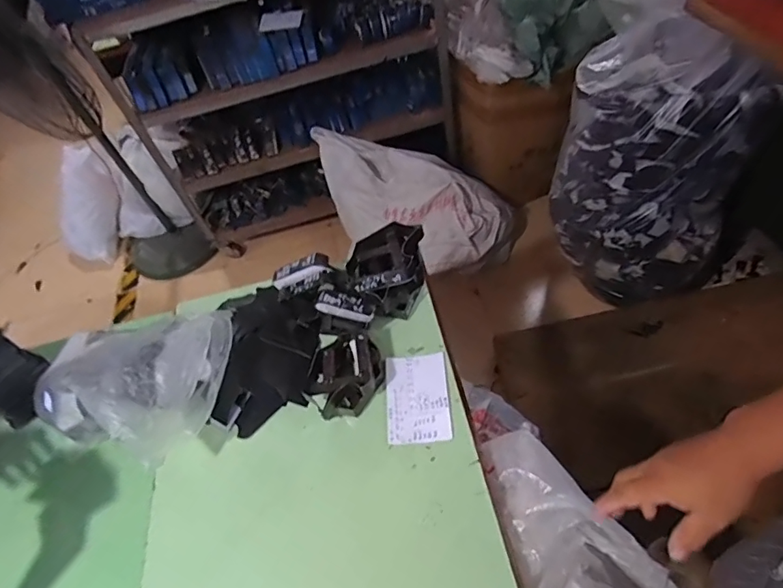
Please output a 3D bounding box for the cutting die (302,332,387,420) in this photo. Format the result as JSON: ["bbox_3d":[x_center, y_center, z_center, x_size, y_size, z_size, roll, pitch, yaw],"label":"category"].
[{"bbox_3d":[-0.079,0.137,0.827,0.123,0.055,0.151,35,63,24],"label":"cutting die"}]

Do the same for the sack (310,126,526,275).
[{"bbox_3d":[0.099,-0.371,1.839,0.818,0.268,0.375,26,58,4],"label":"sack"}]

